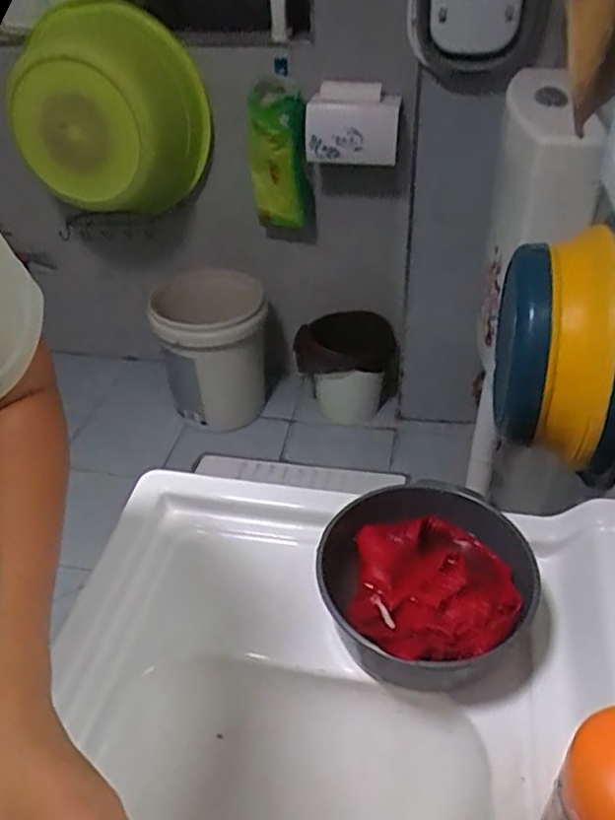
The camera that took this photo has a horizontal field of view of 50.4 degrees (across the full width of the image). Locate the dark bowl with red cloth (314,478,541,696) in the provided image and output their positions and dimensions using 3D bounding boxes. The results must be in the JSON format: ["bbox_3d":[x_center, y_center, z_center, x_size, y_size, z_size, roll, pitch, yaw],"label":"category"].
[{"bbox_3d":[0.086,0.138,0.507,0.158,0.077,0.152,-2,40,1],"label":"dark bowl with red cloth"}]

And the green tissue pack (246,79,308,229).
[{"bbox_3d":[-0.072,-0.577,1.515,0.069,0.313,0.145,-25,44,-24],"label":"green tissue pack"}]

